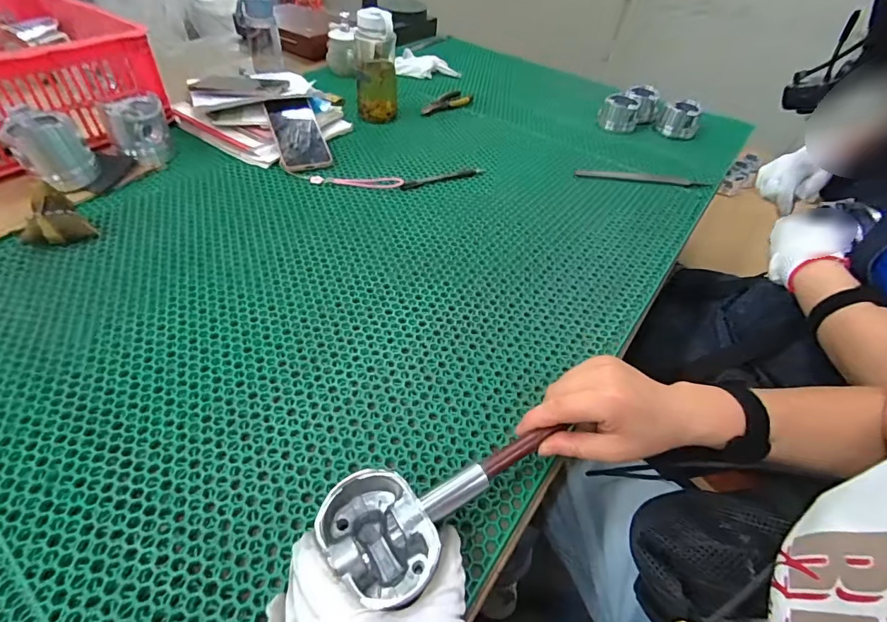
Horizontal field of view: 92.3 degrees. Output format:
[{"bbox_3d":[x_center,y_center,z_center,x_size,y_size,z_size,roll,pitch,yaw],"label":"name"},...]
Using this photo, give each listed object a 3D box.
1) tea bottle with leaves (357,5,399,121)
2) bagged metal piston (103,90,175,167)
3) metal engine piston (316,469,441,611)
[{"bbox_3d":[-0.127,-0.459,0.802,0.078,0.177,0.072,-3,48,-8],"label":"tea bottle with leaves"},{"bbox_3d":[-0.478,-0.286,0.675,0.079,0.072,0.088,-21,53,-23],"label":"bagged metal piston"},{"bbox_3d":[-0.045,0.161,0.301,0.065,0.046,0.083,-28,56,-27],"label":"metal engine piston"}]

